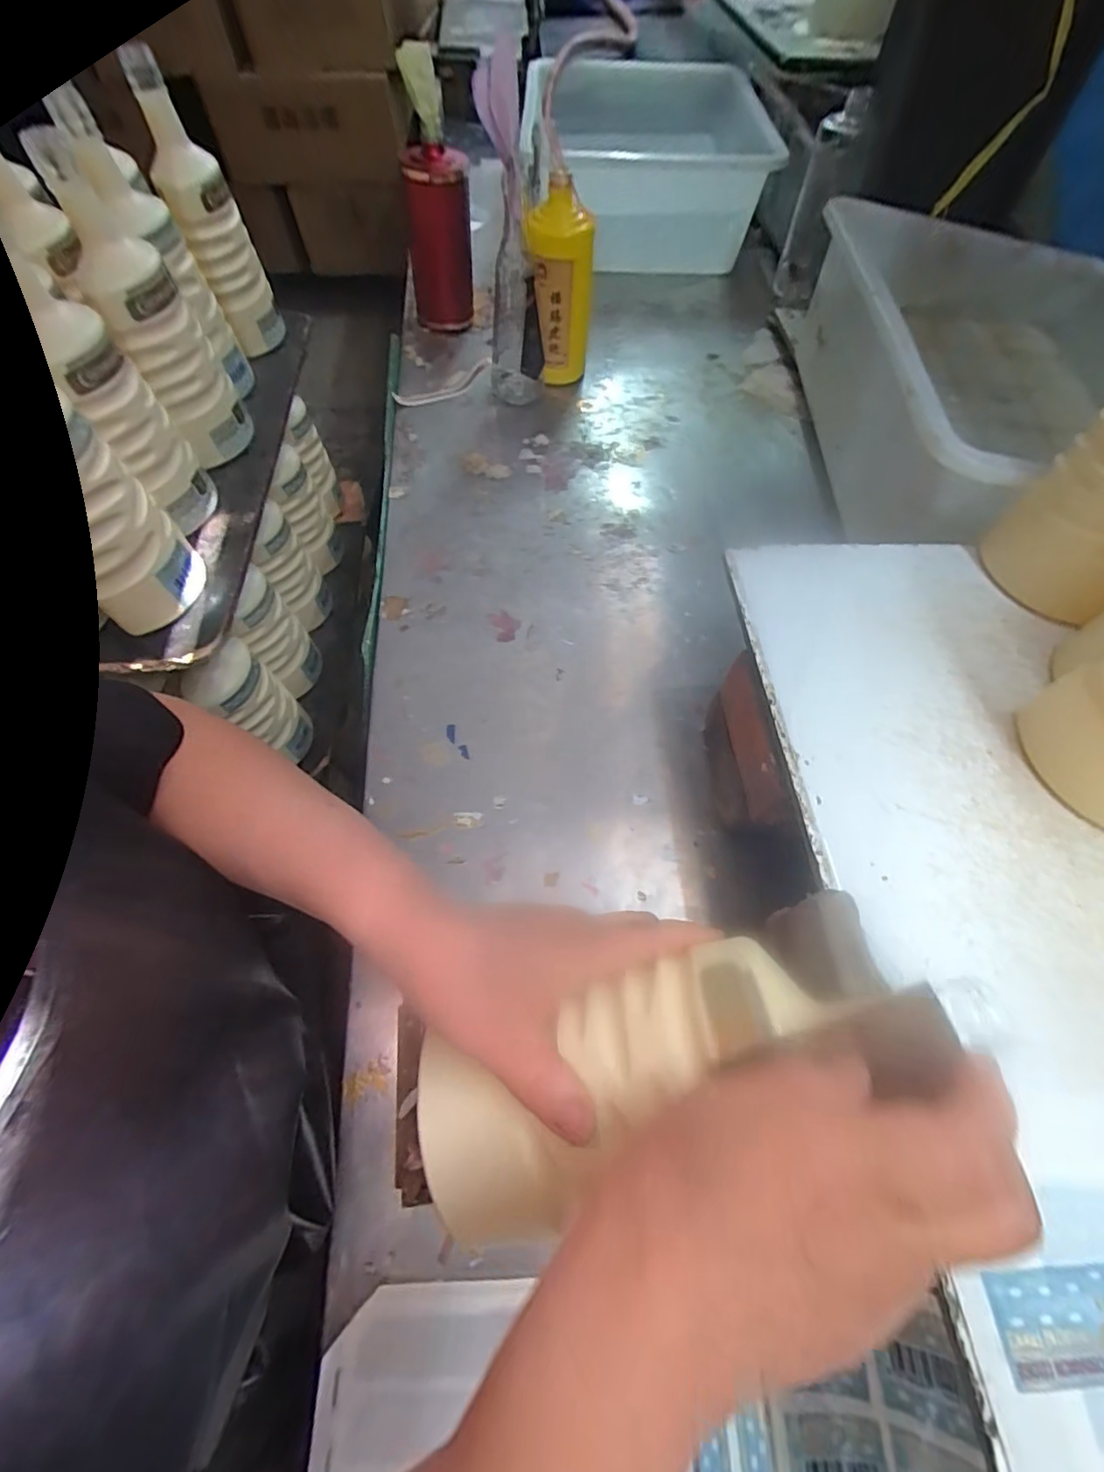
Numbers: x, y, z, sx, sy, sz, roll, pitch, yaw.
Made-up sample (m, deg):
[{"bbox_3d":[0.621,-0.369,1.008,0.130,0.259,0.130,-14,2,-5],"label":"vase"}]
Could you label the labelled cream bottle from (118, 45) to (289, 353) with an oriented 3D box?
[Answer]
[{"bbox_3d":[-0.348,-0.523,0.575,0.061,0.229,0.058,-19,62,-9],"label":"labelled cream bottle"}]

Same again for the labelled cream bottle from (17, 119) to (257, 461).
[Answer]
[{"bbox_3d":[-0.353,-0.367,0.501,0.071,0.227,0.059,-28,65,-13],"label":"labelled cream bottle"}]

